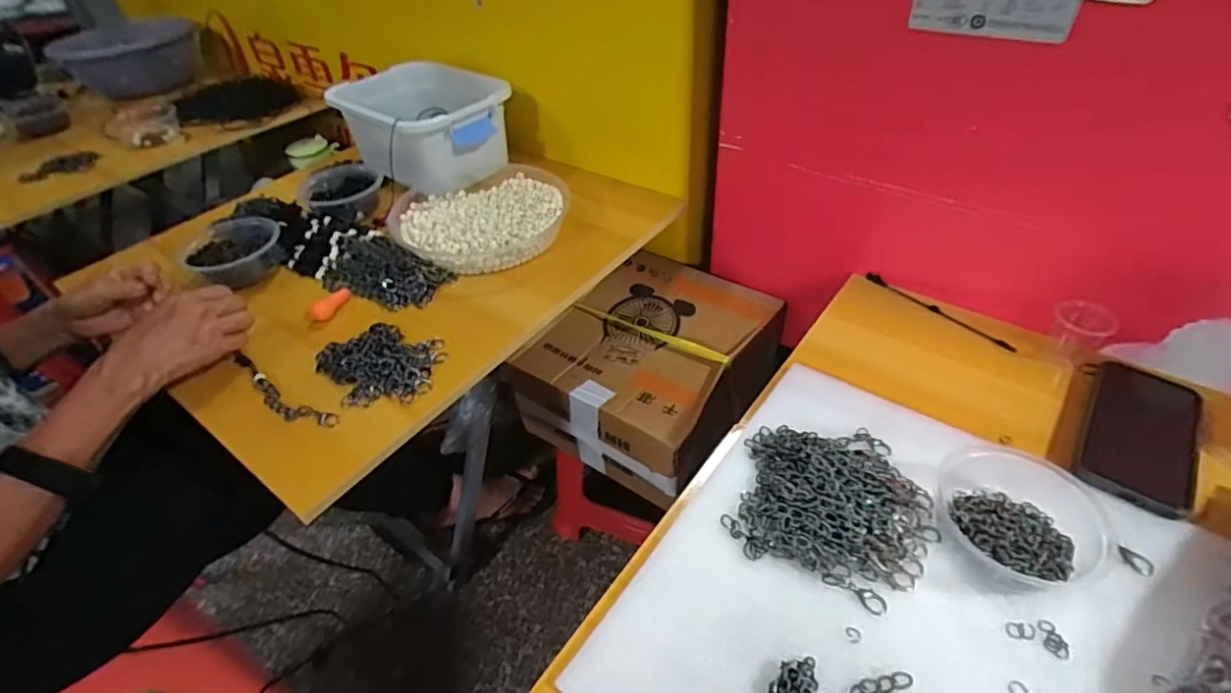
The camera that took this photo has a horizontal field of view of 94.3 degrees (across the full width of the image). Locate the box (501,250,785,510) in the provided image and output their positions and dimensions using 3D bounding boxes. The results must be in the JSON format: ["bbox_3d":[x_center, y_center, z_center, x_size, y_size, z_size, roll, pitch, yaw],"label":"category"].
[{"bbox_3d":[0.052,0.031,0.846,0.281,0.148,0.309,27,52,29],"label":"box"}]

